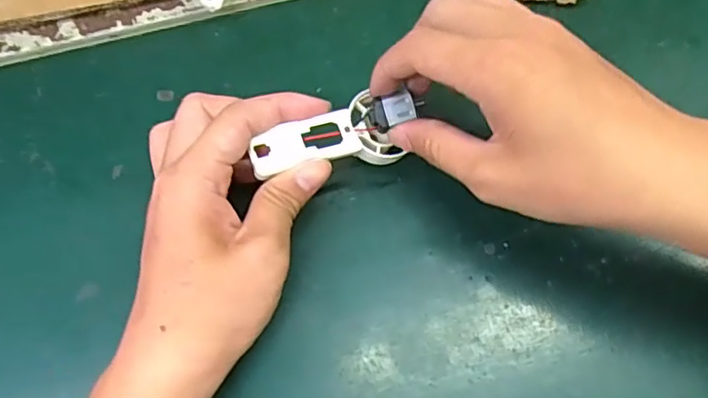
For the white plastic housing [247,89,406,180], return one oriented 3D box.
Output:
[{"bbox_3d":[-0.016,-0.030,0.306,0.075,0.011,0.038,-17,70,-23],"label":"white plastic housing"}]

